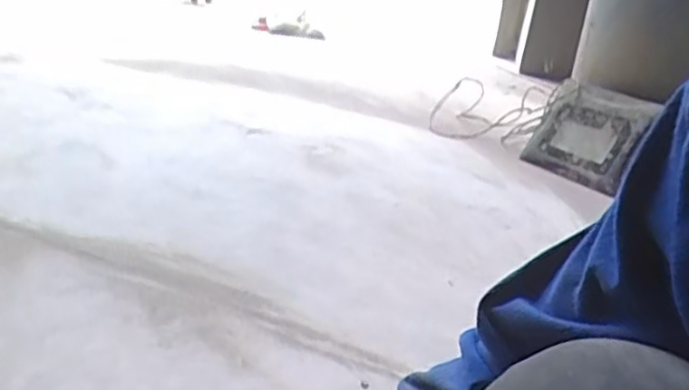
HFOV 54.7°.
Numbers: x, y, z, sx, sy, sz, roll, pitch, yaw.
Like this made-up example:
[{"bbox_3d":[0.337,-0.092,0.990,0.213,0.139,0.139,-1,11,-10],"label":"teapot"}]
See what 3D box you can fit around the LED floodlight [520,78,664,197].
[{"bbox_3d":[0.654,-0.168,1.793,0.254,0.275,0.049,31,-5,36],"label":"LED floodlight"}]

